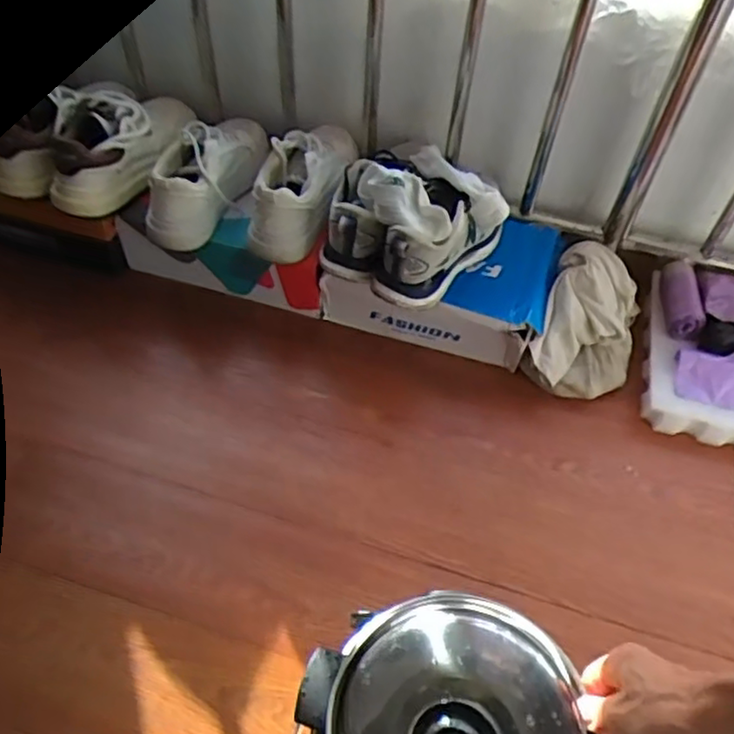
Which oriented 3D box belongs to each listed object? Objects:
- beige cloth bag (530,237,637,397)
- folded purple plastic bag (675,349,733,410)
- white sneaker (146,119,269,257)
[{"bbox_3d":[0.326,-0.061,0.984,0.142,0.138,0.198,21,55,11],"label":"beige cloth bag"},{"bbox_3d":[0.499,0.019,0.946,0.133,0.027,0.081,11,54,4],"label":"folded purple plastic bag"},{"bbox_3d":[-0.223,-0.291,0.985,0.090,0.123,0.248,24,54,12],"label":"white sneaker"}]

